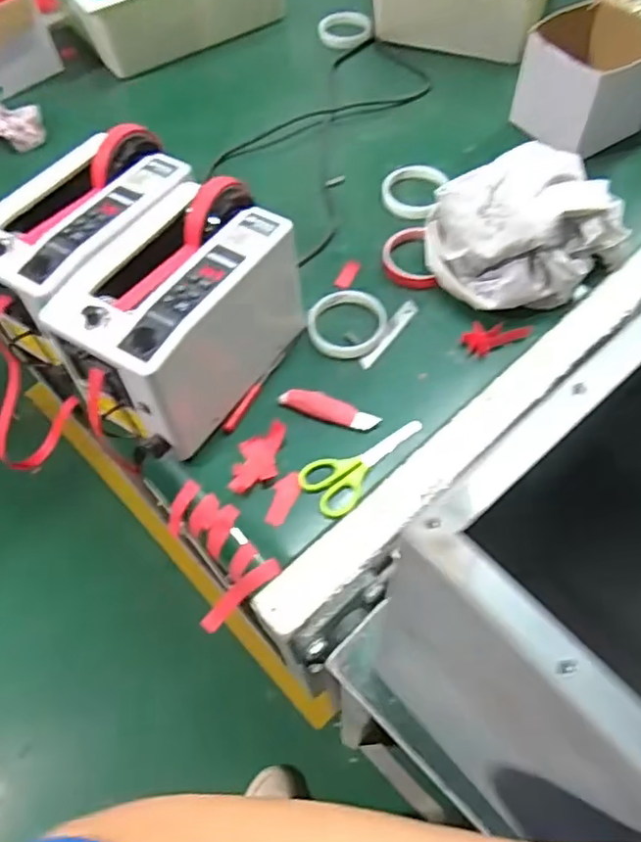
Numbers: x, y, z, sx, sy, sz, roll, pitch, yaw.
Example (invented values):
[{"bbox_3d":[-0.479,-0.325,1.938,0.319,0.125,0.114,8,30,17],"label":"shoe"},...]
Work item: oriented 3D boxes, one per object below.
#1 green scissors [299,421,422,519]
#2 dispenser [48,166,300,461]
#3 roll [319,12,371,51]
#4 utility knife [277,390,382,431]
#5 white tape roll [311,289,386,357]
[{"bbox_3d":[0.045,0.038,0.603,0.129,0.005,0.062,-33,63,-16],"label":"green scissors"},{"bbox_3d":[-0.133,-0.100,0.616,0.143,0.148,0.246,31,65,19],"label":"dispenser"},{"bbox_3d":[0.041,-0.641,1.023,0.085,0.013,0.098,-1,59,2],"label":"roll"},{"bbox_3d":[0.010,-0.013,0.635,0.104,0.009,0.026,17,61,13],"label":"utility knife"},{"bbox_3d":[0.030,-0.112,0.694,0.086,0.015,0.087,-1,59,2],"label":"white tape roll"}]

